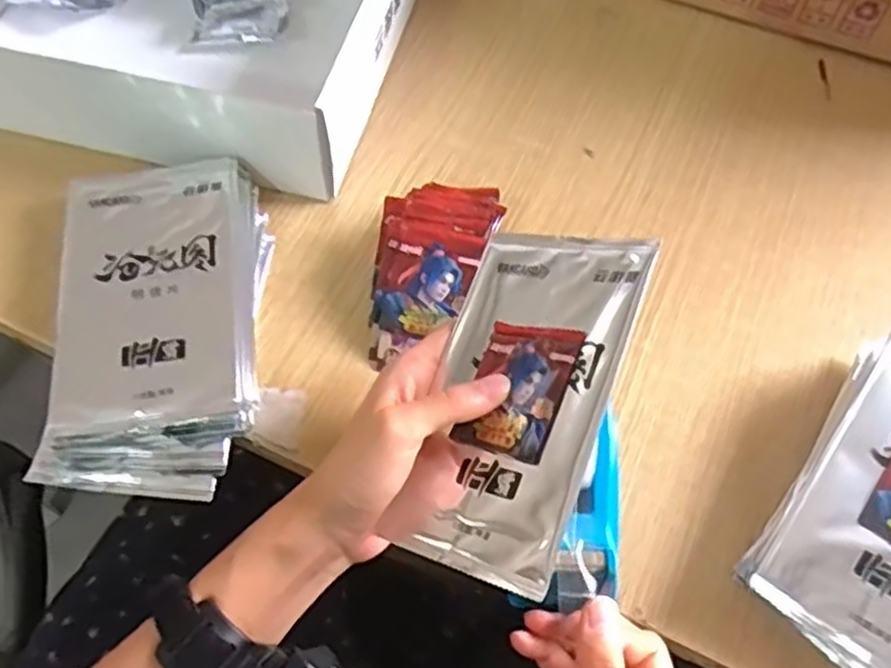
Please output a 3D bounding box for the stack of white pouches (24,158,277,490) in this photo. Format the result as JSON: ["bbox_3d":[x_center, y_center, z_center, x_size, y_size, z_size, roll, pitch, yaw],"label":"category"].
[{"bbox_3d":[-0.172,-0.011,0.451,0.116,0.038,0.205,-1,62,-4],"label":"stack of white pouches"}]

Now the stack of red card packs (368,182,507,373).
[{"bbox_3d":[-0.008,-0.048,0.475,0.074,0.042,0.144,16,62,6],"label":"stack of red card packs"}]

